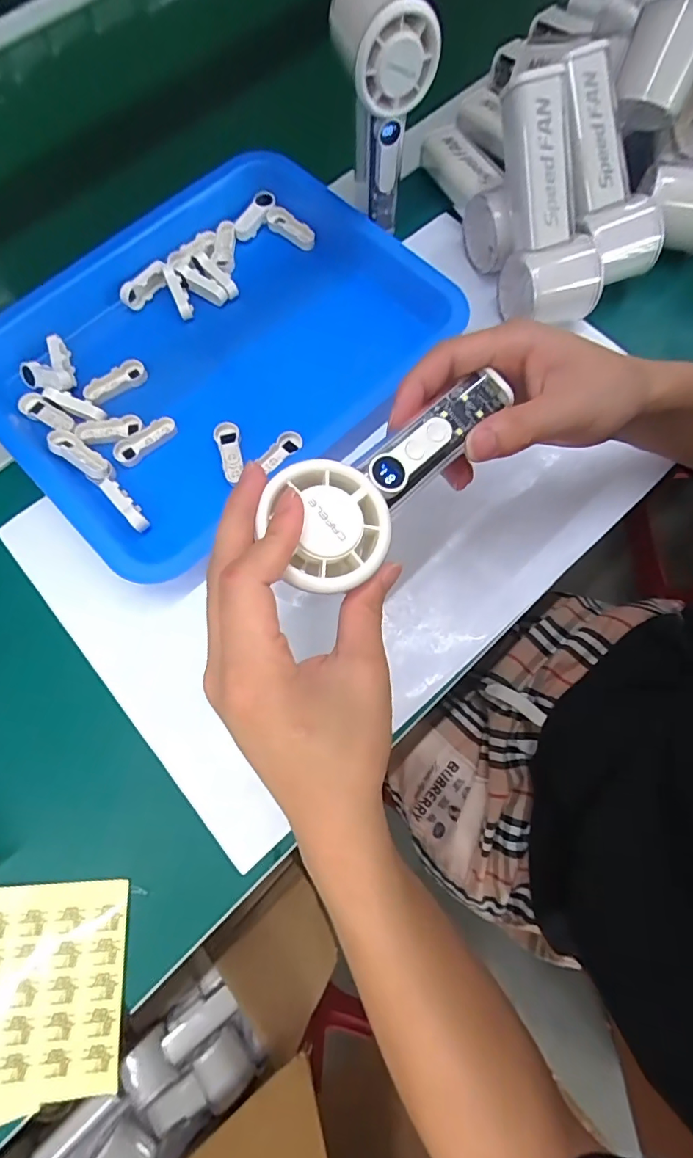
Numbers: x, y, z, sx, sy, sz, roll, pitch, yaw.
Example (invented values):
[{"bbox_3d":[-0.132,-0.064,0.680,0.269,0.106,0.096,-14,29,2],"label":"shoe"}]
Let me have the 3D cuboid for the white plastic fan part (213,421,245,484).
[{"bbox_3d":[-0.089,-0.096,0.371,0.018,0.008,0.049,-12,73,-2],"label":"white plastic fan part"}]

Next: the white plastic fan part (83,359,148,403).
[{"bbox_3d":[-0.182,-0.155,0.387,0.050,0.012,0.017,-35,75,-9],"label":"white plastic fan part"}]

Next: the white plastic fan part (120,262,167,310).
[{"bbox_3d":[-0.166,-0.243,0.406,0.045,0.019,0.010,-37,72,5],"label":"white plastic fan part"}]

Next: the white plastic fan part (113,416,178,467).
[{"bbox_3d":[-0.151,-0.104,0.371,0.051,0.011,0.018,-36,75,-9],"label":"white plastic fan part"}]

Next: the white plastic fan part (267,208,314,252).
[{"bbox_3d":[-0.048,-0.304,0.427,0.048,0.015,0.016,40,78,12],"label":"white plastic fan part"}]

